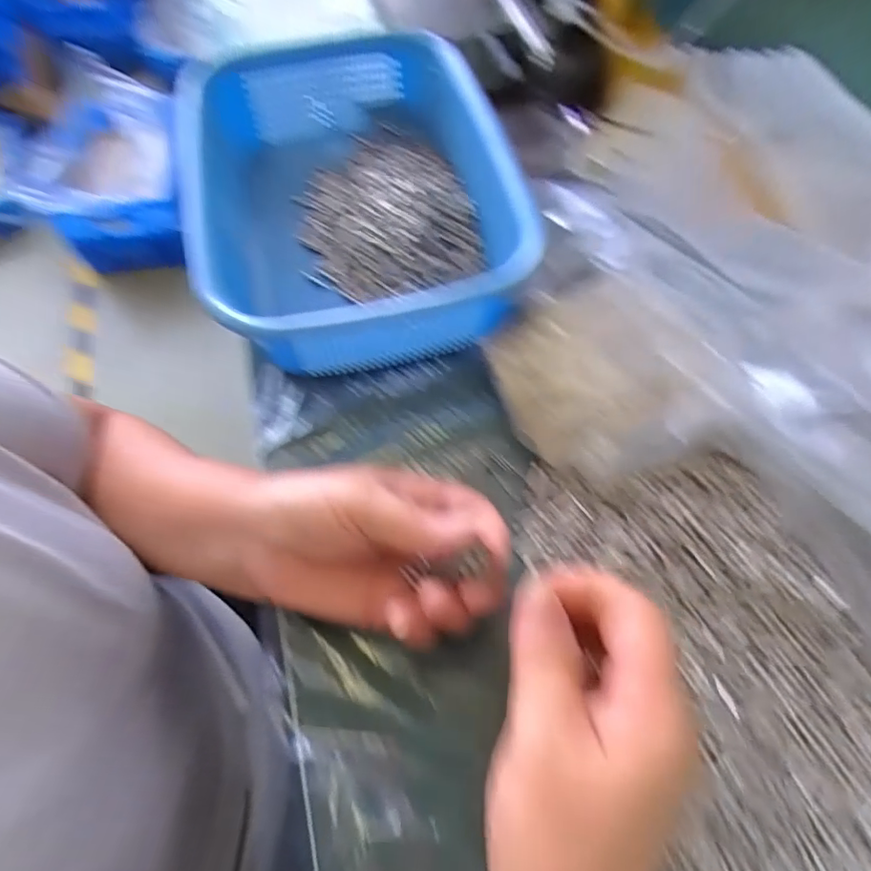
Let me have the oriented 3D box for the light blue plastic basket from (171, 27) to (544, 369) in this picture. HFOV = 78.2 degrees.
[{"bbox_3d":[-0.052,-0.180,0.393,0.202,0.071,0.297,-9,64,-2],"label":"light blue plastic basket"}]

